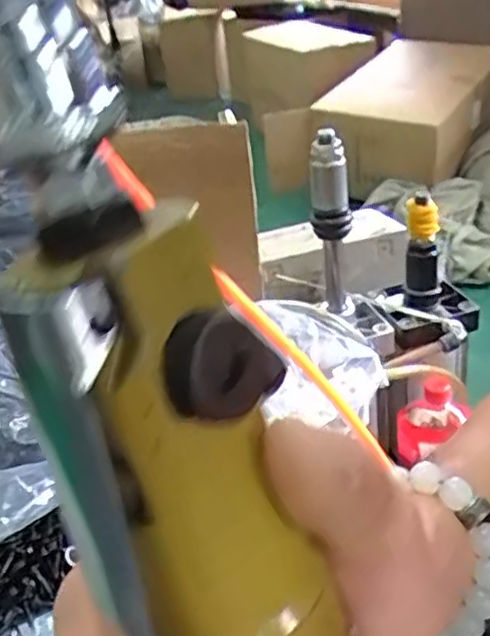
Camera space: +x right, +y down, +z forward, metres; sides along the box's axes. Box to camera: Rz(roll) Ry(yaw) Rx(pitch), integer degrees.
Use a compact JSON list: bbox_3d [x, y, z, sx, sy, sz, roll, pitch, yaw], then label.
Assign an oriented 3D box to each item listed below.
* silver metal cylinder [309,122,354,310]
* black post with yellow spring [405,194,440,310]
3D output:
[{"bbox_3d":[0.108,-0.116,0.862,0.049,0.228,0.042,-3,29,5],"label":"silver metal cylinder"},{"bbox_3d":[0.228,-0.079,0.884,0.045,0.145,0.042,3,32,17],"label":"black post with yellow spring"}]

